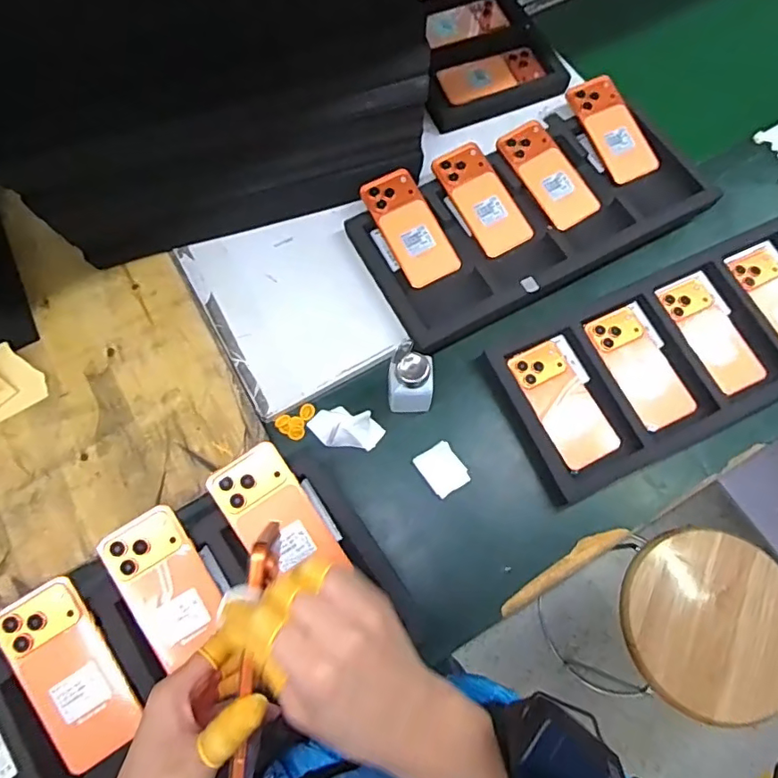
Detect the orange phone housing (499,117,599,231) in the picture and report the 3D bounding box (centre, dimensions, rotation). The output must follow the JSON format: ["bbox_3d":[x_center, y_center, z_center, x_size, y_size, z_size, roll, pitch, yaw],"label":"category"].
[{"bbox_3d":[0.234,-0.315,0.776,0.082,0.006,0.171,-33,85,-10],"label":"orange phone housing"}]

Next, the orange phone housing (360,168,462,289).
[{"bbox_3d":[0.030,-0.226,0.742,0.081,0.010,0.168,-29,86,-9],"label":"orange phone housing"}]

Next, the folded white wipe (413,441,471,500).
[{"bbox_3d":[0.069,0.104,0.682,0.052,0.007,0.061,-33,73,-10],"label":"folded white wipe"}]

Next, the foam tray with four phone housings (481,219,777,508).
[{"bbox_3d":[0.408,-0.059,0.730,0.529,0.033,0.224,-25,72,-7],"label":"foam tray with four phone housings"}]

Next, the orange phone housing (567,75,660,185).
[{"bbox_3d":[0.342,-0.395,0.804,0.077,0.013,0.168,-28,87,-9],"label":"orange phone housing"}]

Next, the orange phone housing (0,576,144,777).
[{"bbox_3d":[-0.297,0.262,0.492,0.071,0.007,0.164,-31,85,-14],"label":"orange phone housing"}]

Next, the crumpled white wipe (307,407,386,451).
[{"bbox_3d":[-0.056,0.050,0.694,0.095,0.018,0.051,6,71,3],"label":"crumpled white wipe"}]

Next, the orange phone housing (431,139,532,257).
[{"bbox_3d":[0.132,-0.272,0.758,0.074,0.008,0.170,-31,87,-10],"label":"orange phone housing"}]

